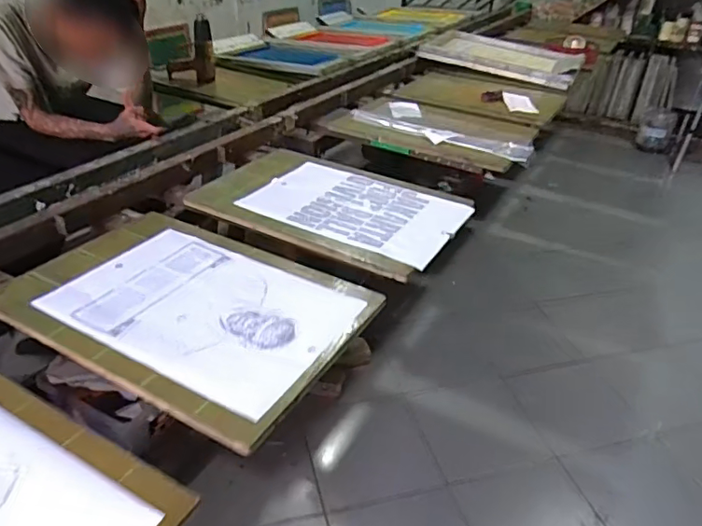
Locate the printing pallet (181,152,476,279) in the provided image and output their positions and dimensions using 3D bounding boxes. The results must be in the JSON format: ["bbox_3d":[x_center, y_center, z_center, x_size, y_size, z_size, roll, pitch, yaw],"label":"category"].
[{"bbox_3d":[-0.044,-0.151,1.319,0.594,0.019,0.416,17,35,21],"label":"printing pallet"}]

